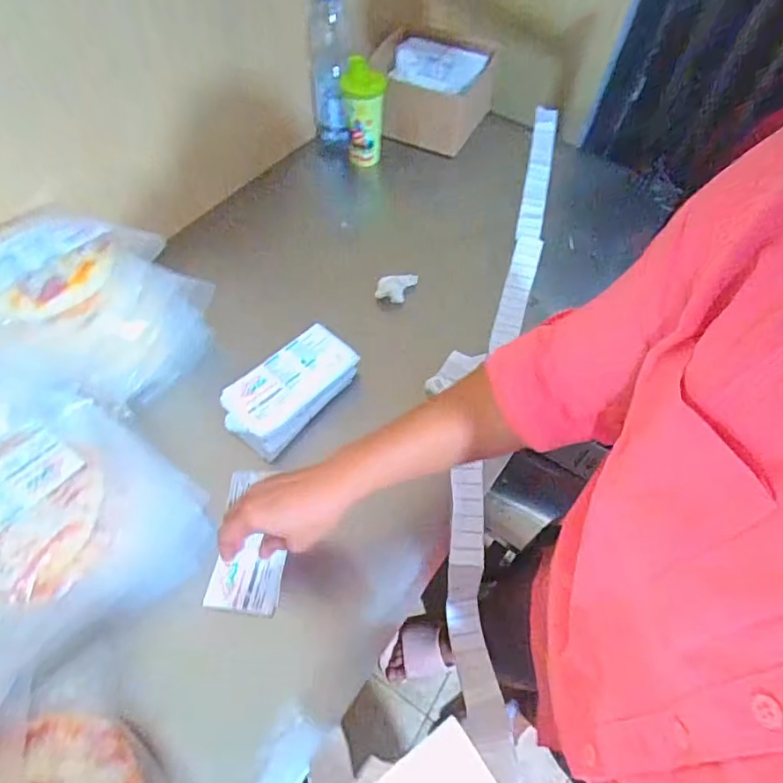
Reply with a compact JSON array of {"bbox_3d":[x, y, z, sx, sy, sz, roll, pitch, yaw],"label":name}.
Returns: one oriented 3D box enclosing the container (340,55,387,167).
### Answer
[{"bbox_3d":[-0.045,-0.450,0.835,0.068,0.160,0.072,-2,58,-5],"label":"container"}]

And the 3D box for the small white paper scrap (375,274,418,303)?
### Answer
[{"bbox_3d":[0.007,-0.146,0.724,0.056,0.042,0.009,-1,37,-18],"label":"small white paper scrap"}]

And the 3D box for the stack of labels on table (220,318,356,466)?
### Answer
[{"bbox_3d":[-0.118,-0.008,0.611,0.079,0.048,0.168,36,63,17],"label":"stack of labels on table"}]

